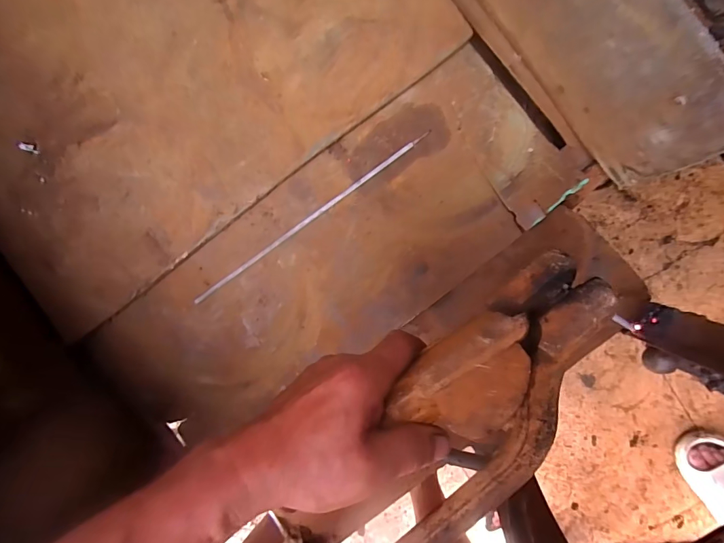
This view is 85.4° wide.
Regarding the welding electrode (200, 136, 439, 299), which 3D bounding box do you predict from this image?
[{"bbox_3d":[-0.060,-0.063,0.463,0.334,0.005,0.008,-36,90,2],"label":"welding electrode"}]

